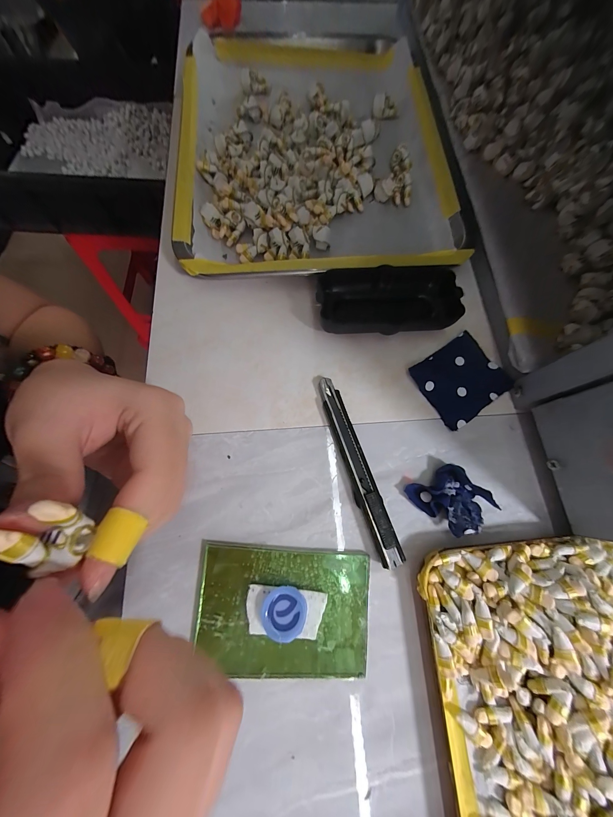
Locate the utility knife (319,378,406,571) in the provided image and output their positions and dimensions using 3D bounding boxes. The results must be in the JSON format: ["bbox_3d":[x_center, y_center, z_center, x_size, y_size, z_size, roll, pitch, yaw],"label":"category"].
[{"bbox_3d":[0.035,0.039,0.188,0.016,0.011,0.133,-16,74,-5],"label":"utility knife"}]

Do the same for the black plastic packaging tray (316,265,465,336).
[{"bbox_3d":[0.066,-0.087,0.218,0.107,0.024,0.051,-2,73,-3],"label":"black plastic packaging tray"}]

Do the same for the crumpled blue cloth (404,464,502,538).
[{"bbox_3d":[0.098,0.061,0.180,0.040,0.017,0.043,-37,78,-12],"label":"crumpled blue cloth"}]

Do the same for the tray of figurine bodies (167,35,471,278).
[{"bbox_3d":[0.003,-0.272,0.262,0.252,0.033,0.343,-3,73,-3],"label":"tray of figurine bodies"}]

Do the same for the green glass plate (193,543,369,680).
[{"bbox_3d":[-0.014,0.123,0.162,0.102,0.009,0.066,5,73,-1],"label":"green glass plate"}]

